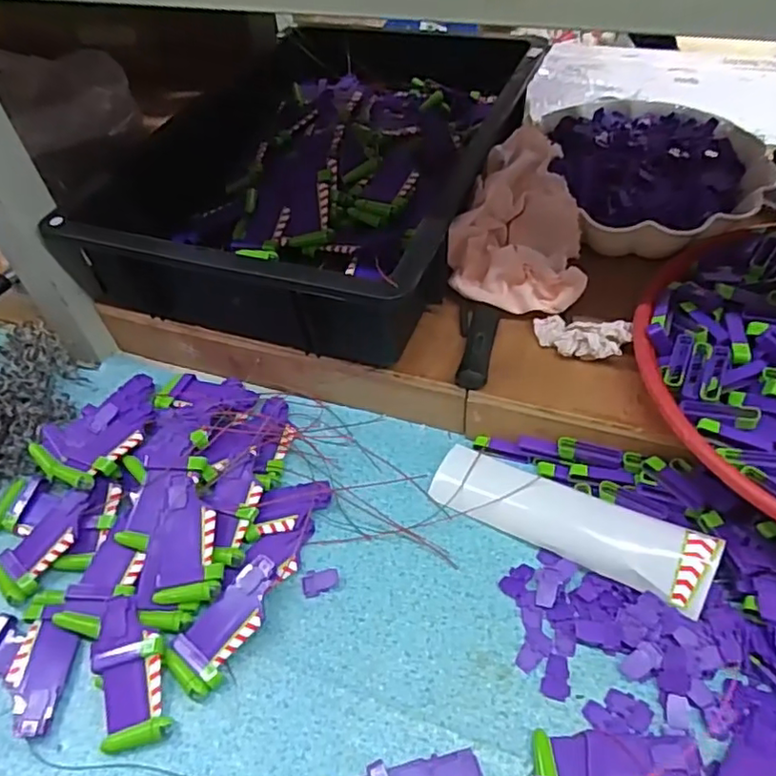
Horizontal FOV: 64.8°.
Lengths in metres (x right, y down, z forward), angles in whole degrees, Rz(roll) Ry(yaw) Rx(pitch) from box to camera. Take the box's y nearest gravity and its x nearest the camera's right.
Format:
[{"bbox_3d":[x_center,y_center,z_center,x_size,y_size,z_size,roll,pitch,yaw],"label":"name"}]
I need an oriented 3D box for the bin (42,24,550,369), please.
[{"bbox_3d":[-0.056,-0.229,0.602,0.328,0.090,0.458,15,52,17],"label":"bin"}]

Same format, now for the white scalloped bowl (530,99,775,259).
[{"bbox_3d":[0.242,-0.201,0.564,0.195,0.060,0.225,-10,49,-4],"label":"white scalloped bowl"}]

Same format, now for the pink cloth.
[{"bbox_3d":[0.111,-0.143,0.525,0.106,0.078,0.162,4,50,9],"label":"pink cloth"}]

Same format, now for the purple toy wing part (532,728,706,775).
[{"bbox_3d":[0.129,0.217,0.342,0.090,0.013,0.043,-1,49,4],"label":"purple toy wing part"}]

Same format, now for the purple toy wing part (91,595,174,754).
[{"bbox_3d":[-0.166,0.180,0.389,0.042,0.009,0.089,-18,66,-10],"label":"purple toy wing part"}]

